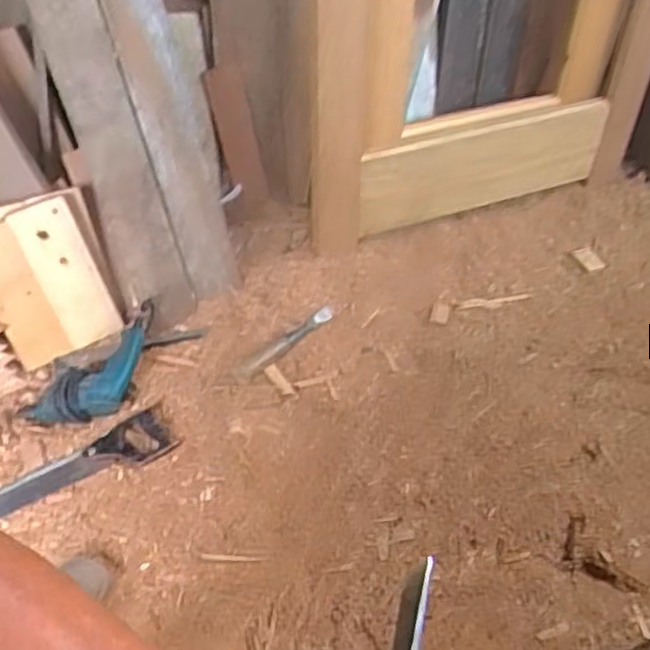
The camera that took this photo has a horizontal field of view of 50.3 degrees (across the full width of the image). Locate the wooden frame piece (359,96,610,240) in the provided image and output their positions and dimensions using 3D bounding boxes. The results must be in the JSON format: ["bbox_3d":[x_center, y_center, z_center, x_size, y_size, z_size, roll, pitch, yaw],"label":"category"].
[{"bbox_3d":[0.338,-0.365,1.558,0.600,0.210,0.124,-15,56,-15],"label":"wooden frame piece"}]

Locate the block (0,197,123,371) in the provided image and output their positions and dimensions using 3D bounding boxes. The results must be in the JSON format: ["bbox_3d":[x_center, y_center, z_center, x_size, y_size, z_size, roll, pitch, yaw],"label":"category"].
[{"bbox_3d":[-0.527,-0.072,1.295,0.199,0.272,0.028,-22,21,-7],"label":"block"}]

